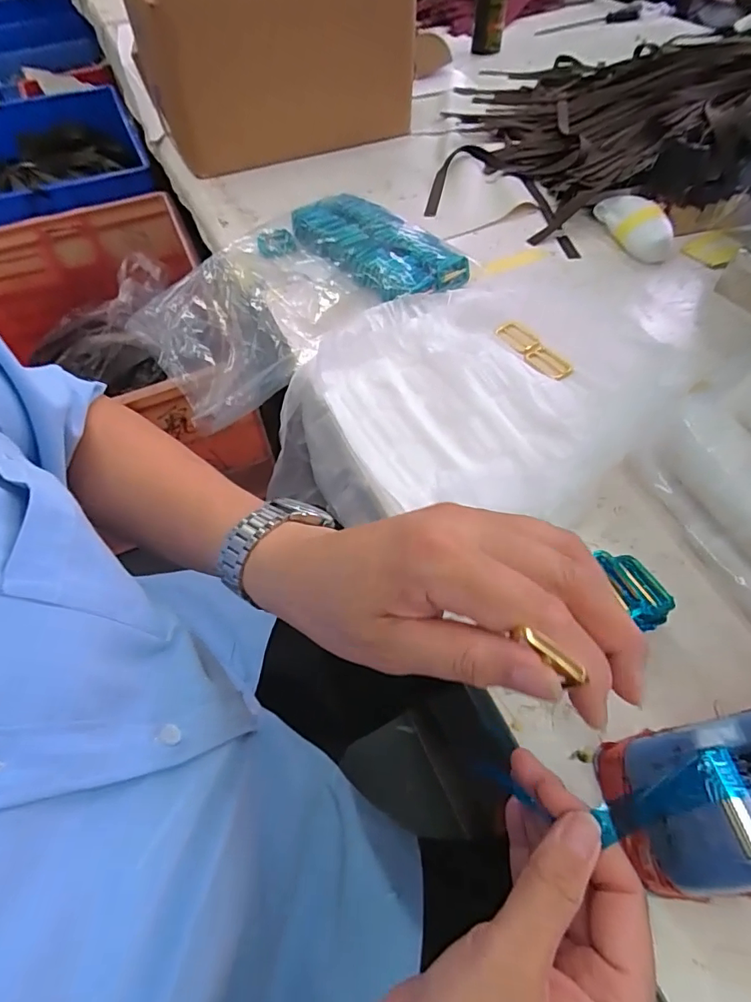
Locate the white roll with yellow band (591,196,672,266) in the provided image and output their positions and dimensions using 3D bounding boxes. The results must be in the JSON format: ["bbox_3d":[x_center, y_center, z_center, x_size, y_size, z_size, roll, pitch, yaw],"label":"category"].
[{"bbox_3d":[0.319,-0.340,0.604,0.045,0.035,0.119,-13,56,-7],"label":"white roll with yellow band"}]

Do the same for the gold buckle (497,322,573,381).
[{"bbox_3d":[0.163,-0.155,0.502,0.032,0.010,0.089,-27,58,-15],"label":"gold buckle"}]

